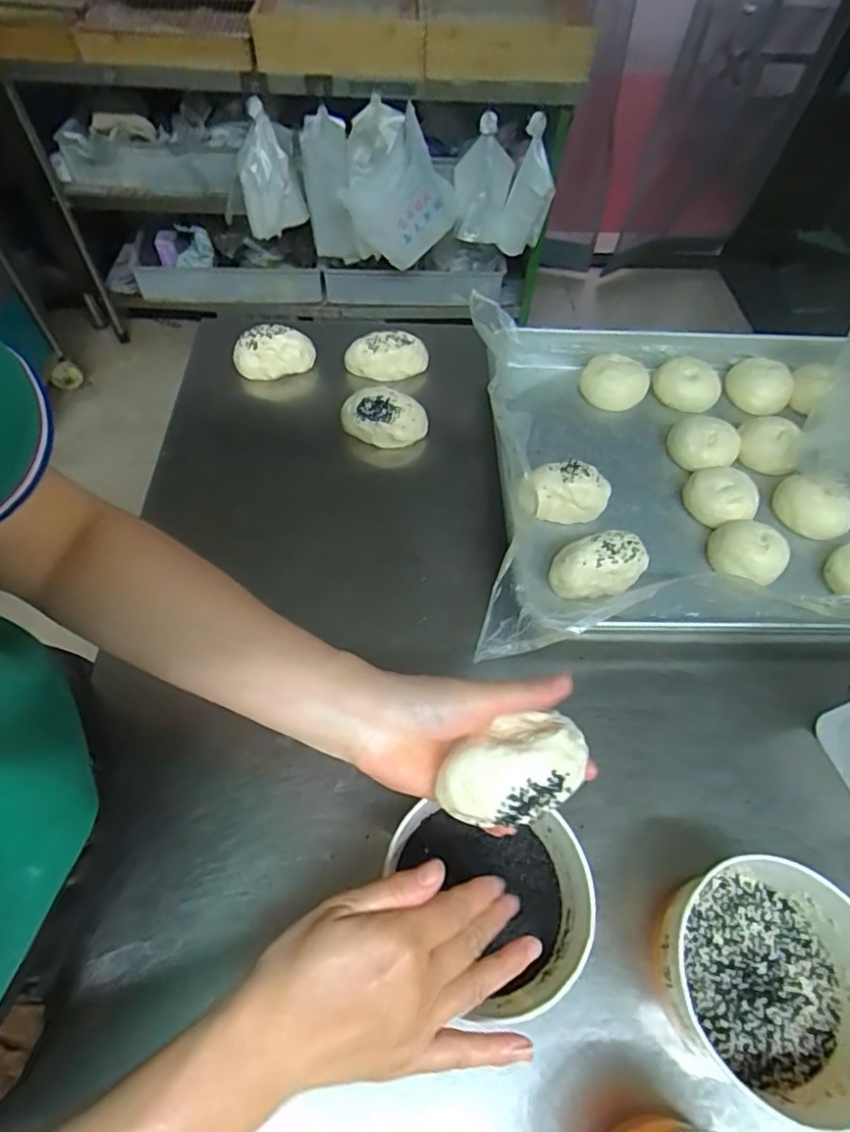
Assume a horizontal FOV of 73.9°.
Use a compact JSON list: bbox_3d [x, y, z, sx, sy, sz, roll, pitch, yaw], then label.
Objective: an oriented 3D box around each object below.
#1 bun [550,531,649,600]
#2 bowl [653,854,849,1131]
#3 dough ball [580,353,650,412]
[{"bbox_3d":[0.161,-0.003,0.528,0.086,0.038,0.054,-9,58,-8],"label":"bun"},{"bbox_3d":[0.221,0.262,0.357,0.130,0.062,0.127,1,58,-2],"label":"bowl"},{"bbox_3d":[0.226,-0.220,0.676,0.064,0.038,0.067,1,58,-2],"label":"dough ball"}]

